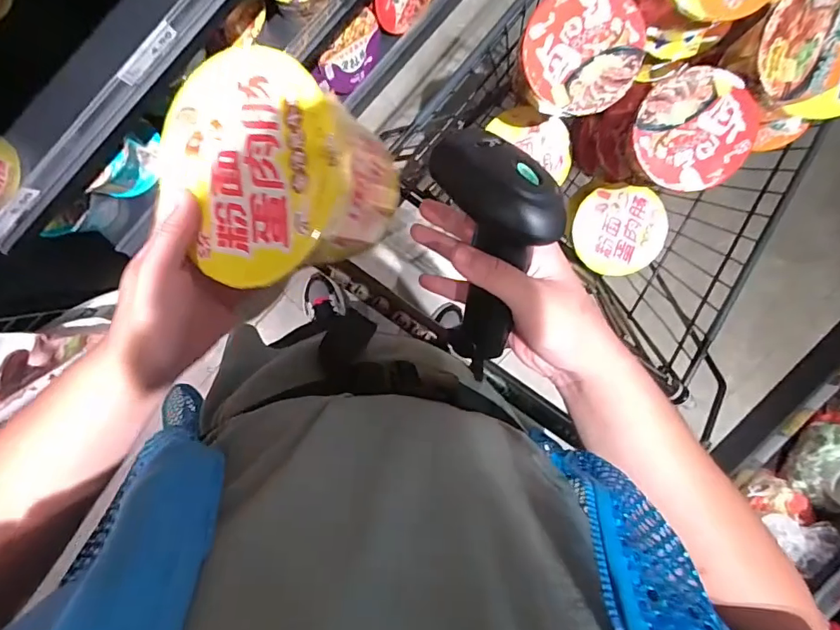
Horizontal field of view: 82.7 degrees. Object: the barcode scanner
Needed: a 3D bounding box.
[{"bbox_3d":[0.046,-0.029,0.330,0.074,0.057,0.176,0,123,-3],"label":"barcode scanner"}]

